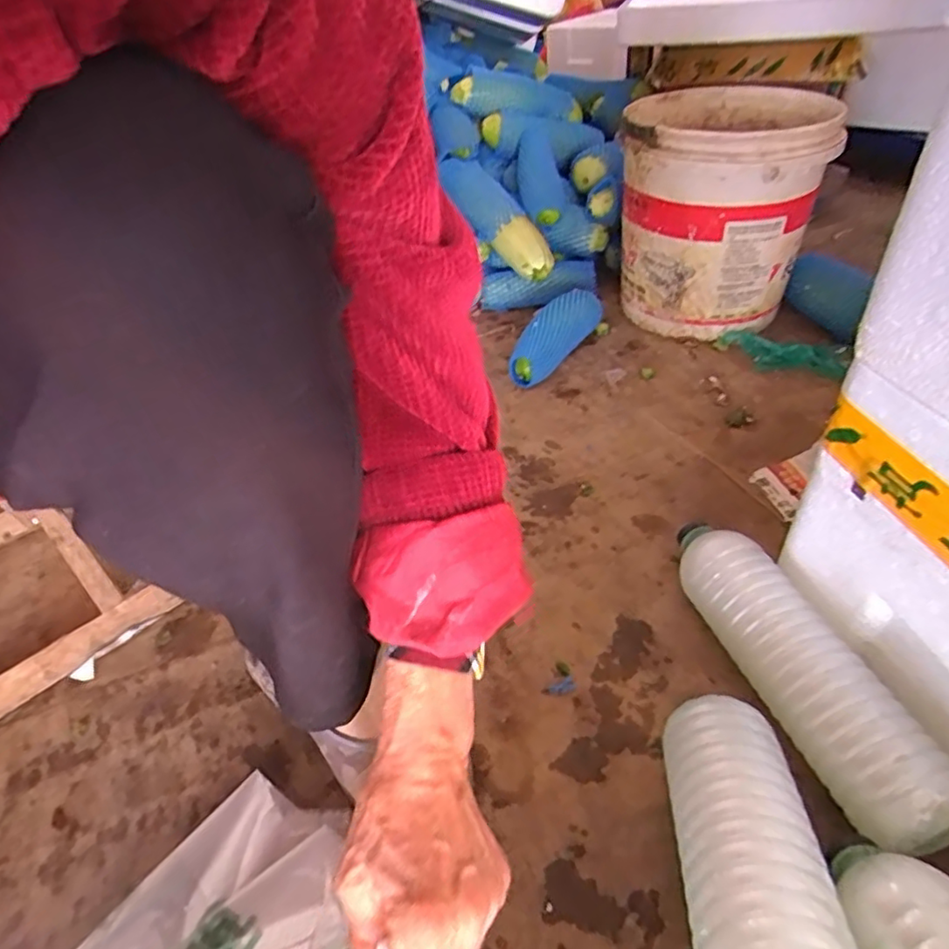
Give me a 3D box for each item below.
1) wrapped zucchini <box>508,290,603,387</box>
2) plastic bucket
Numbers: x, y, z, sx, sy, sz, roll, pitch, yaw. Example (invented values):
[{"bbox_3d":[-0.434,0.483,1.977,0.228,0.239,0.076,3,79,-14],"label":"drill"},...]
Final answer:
[{"bbox_3d":[0.110,-0.181,0.830,0.064,0.061,0.207,15,46,23],"label":"wrapped zucchini"},{"bbox_3d":[0.323,-0.353,0.847,0.249,0.248,0.262,8,44,16],"label":"plastic bucket"}]

